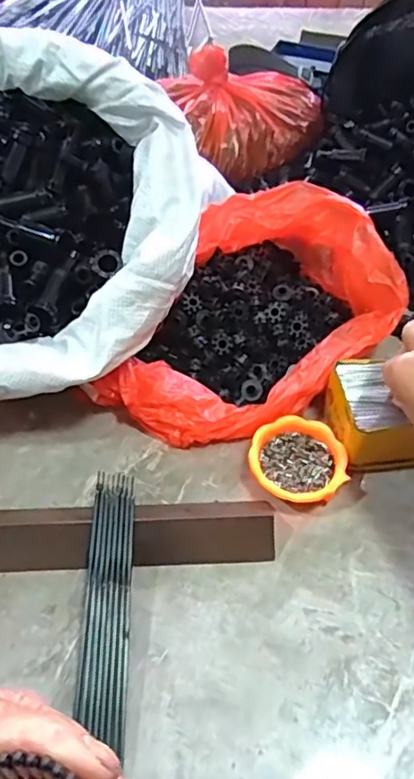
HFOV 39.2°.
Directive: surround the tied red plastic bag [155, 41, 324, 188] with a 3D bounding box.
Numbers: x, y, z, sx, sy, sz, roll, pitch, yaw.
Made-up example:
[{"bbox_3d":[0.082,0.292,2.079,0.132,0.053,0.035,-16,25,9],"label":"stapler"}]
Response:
[{"bbox_3d":[0.051,-0.348,0.721,0.175,0.088,0.151,-23,56,-16],"label":"tied red plastic bag"}]

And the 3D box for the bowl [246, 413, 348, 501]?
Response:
[{"bbox_3d":[0.073,0.061,0.473,0.075,0.025,0.074,0,53,0],"label":"bowl"}]

